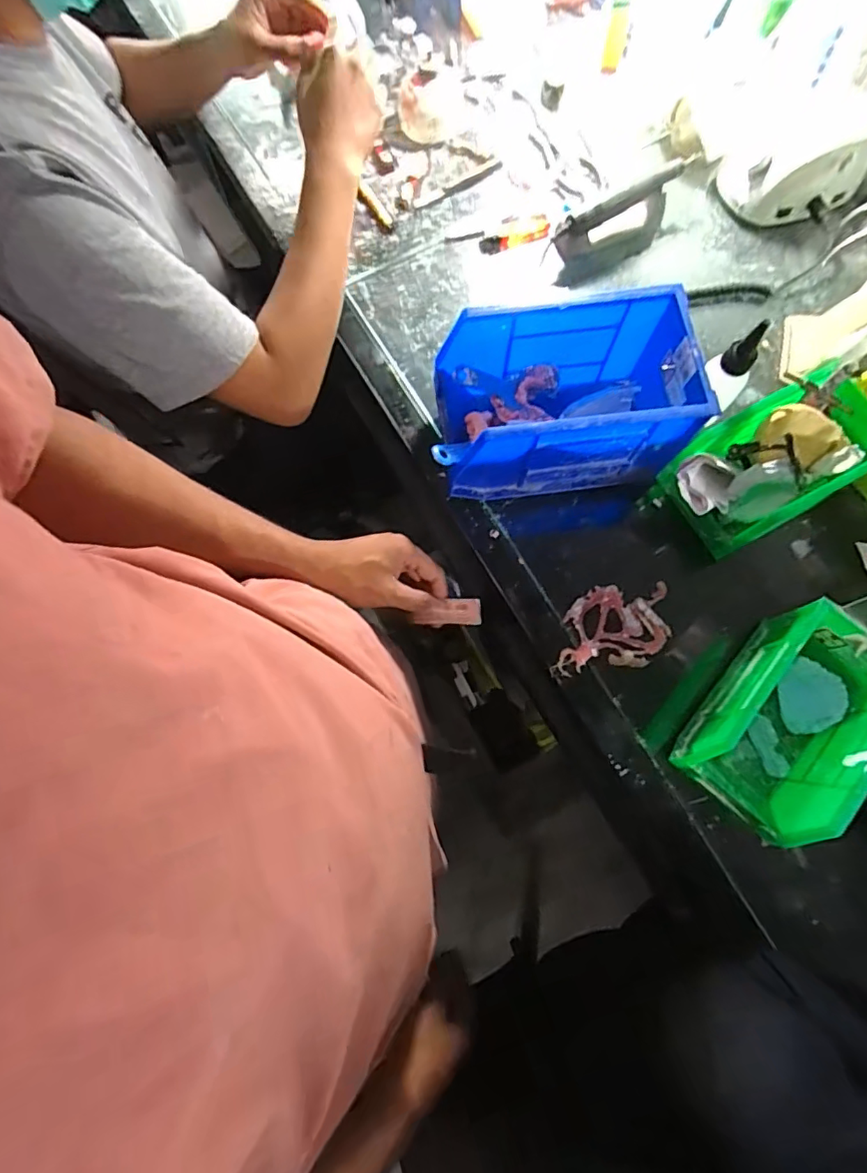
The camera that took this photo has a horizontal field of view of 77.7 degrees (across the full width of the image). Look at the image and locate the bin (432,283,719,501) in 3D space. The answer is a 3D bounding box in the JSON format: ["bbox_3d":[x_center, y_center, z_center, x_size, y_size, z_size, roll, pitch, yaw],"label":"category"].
[{"bbox_3d":[0.121,-0.174,0.511,0.227,0.115,0.128,-5,74,-1],"label":"bin"}]

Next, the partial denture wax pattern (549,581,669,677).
[{"bbox_3d":[0.165,0.038,0.499,0.109,0.029,0.078,-4,74,-1],"label":"partial denture wax pattern"}]

